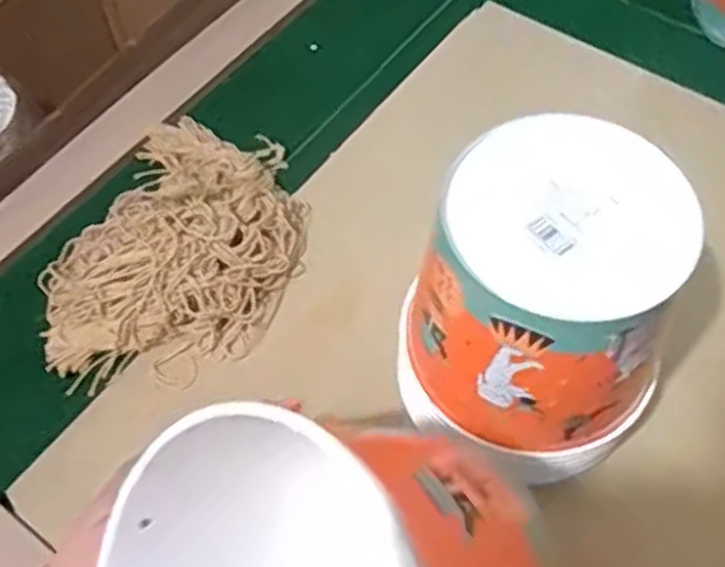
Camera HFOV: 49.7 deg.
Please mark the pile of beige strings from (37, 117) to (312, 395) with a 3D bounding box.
[{"bbox_3d":[-0.134,-0.029,0.583,0.167,0.058,0.233,21,61,13],"label":"pile of beige strings"}]

